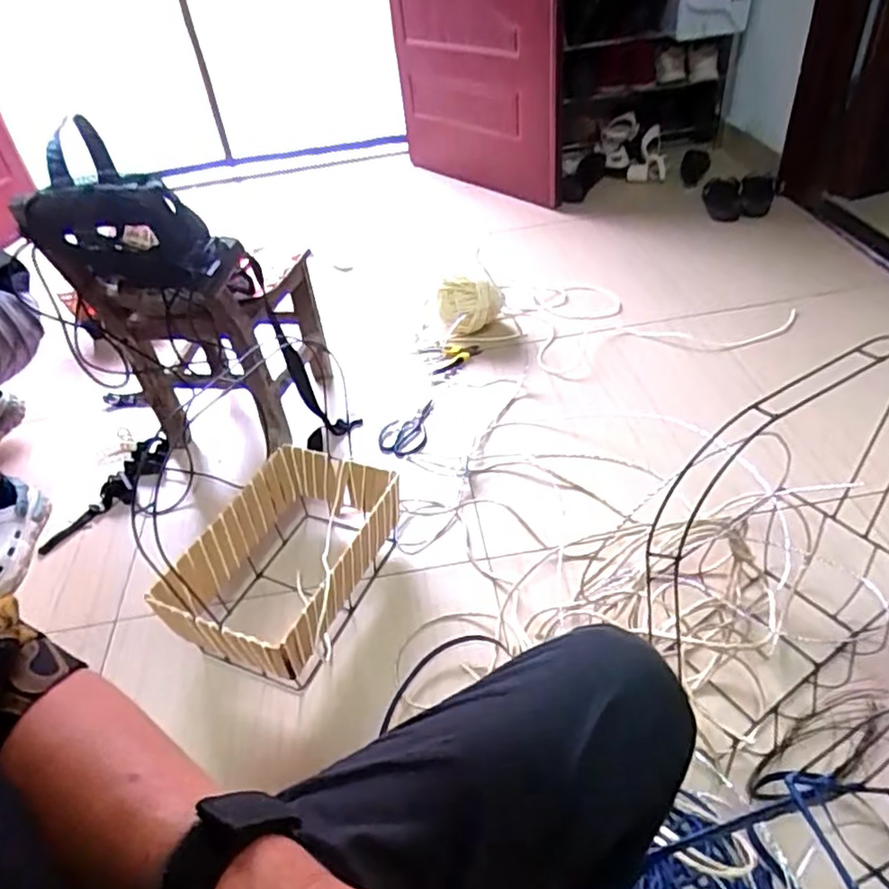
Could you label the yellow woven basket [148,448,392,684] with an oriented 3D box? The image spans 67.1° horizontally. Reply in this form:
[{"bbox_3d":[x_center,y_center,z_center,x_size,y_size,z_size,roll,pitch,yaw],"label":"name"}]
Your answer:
[{"bbox_3d":[-0.238,0.175,1.028,0.253,0.154,0.343,11,44,19],"label":"yellow woven basket"}]

